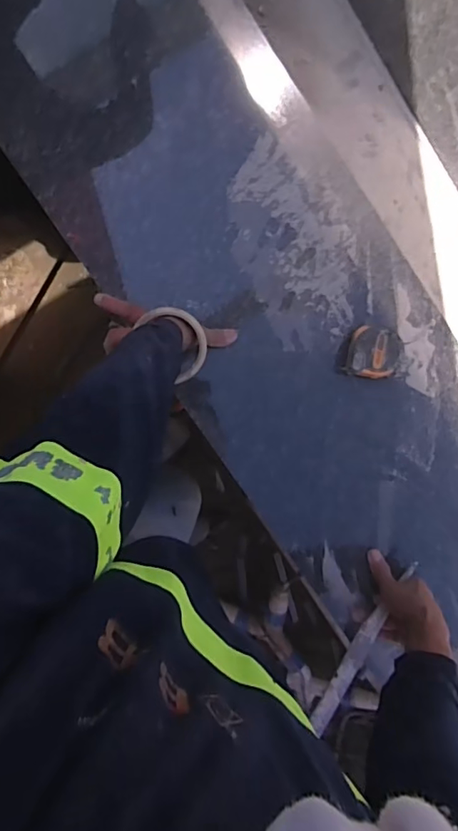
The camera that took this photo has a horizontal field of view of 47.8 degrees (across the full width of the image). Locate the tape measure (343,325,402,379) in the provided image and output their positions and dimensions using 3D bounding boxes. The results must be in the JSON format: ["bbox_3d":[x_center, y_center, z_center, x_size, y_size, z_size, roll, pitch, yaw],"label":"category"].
[{"bbox_3d":[0.196,-0.084,0.704,0.063,0.045,0.066,3,92,-8],"label":"tape measure"}]

